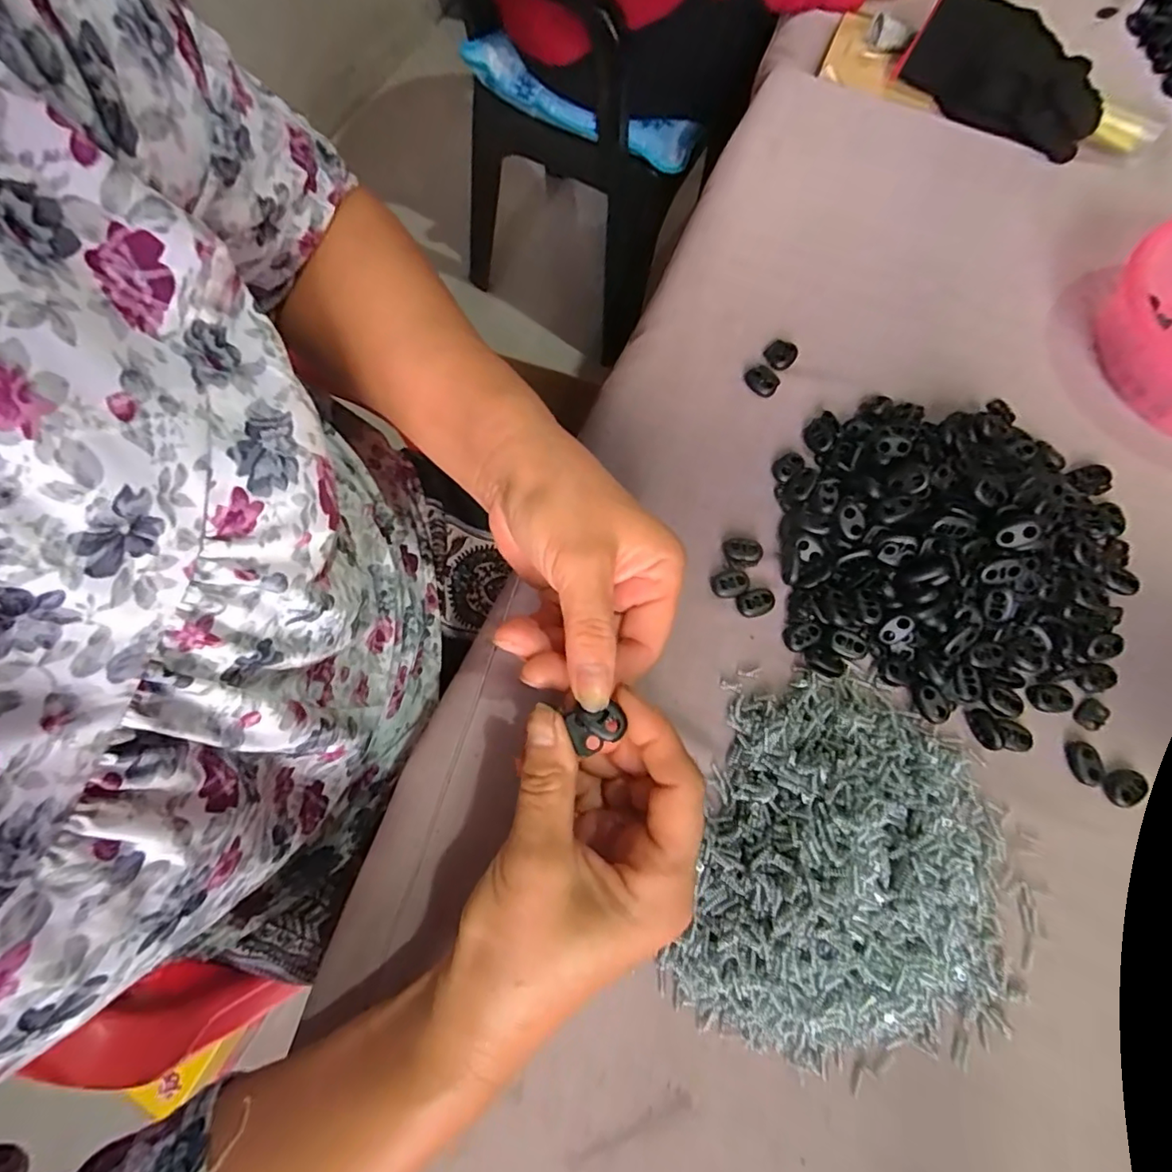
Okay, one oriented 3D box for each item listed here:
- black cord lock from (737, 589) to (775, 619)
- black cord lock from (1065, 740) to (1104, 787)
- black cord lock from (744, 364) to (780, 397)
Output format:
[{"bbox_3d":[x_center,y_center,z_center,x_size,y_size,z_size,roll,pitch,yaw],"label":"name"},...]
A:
[{"bbox_3d":[0.096,0.010,0.314,0.020,0.005,0.015,-13,71,-5],"label":"black cord lock"},{"bbox_3d":[0.262,0.093,0.292,0.015,0.007,0.022,0,71,-1],"label":"black cord lock"},{"bbox_3d":[0.113,-0.131,0.359,0.022,0.006,0.018,28,73,9],"label":"black cord lock"}]

